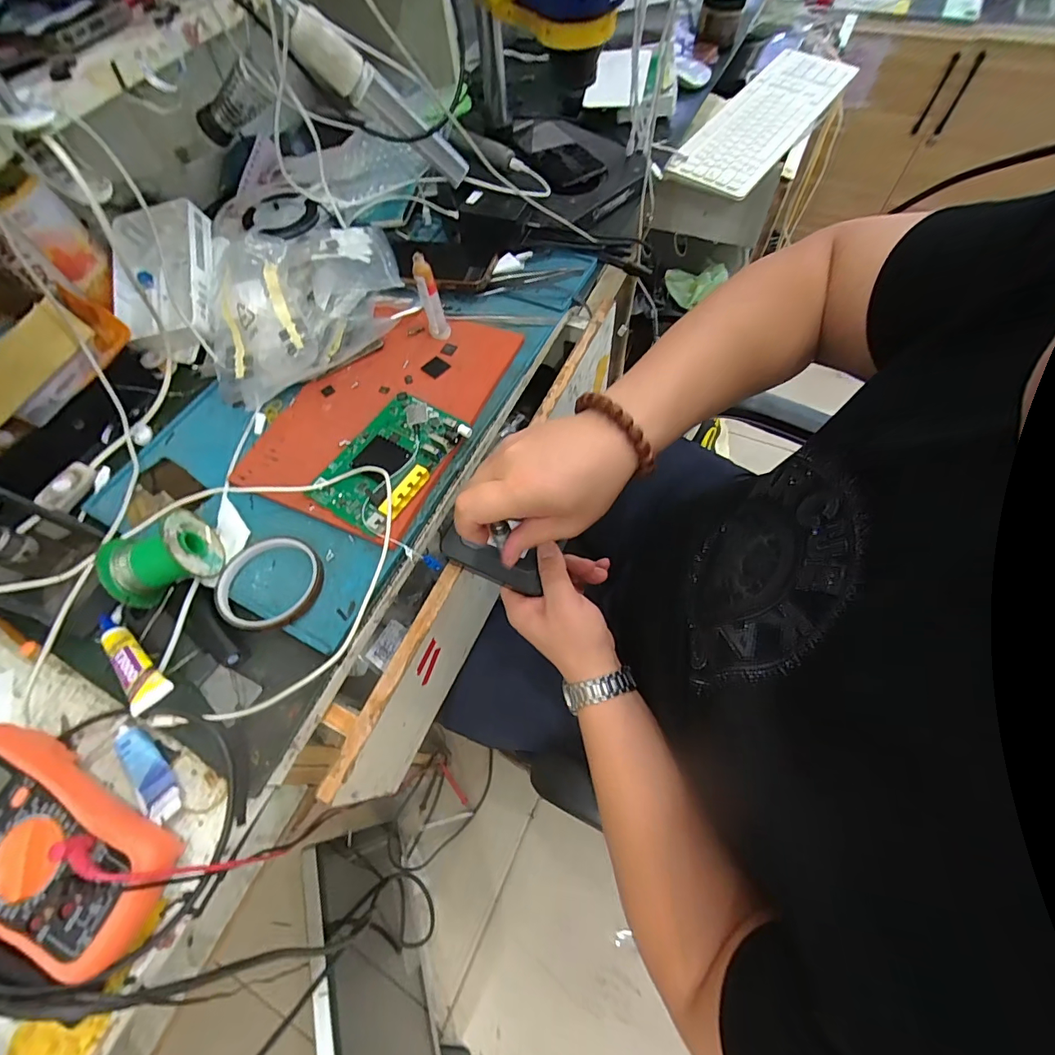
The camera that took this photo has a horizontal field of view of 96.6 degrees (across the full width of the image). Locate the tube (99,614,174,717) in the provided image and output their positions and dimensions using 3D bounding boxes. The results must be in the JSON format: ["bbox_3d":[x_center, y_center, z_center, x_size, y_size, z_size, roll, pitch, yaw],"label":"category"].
[{"bbox_3d":[-0.326,0.105,0.382,0.114,0.013,0.029,32,69,27],"label":"tube"}]

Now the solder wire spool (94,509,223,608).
[{"bbox_3d":[-0.314,0.025,0.402,0.076,0.056,0.065,-25,64,-8],"label":"solder wire spool"}]

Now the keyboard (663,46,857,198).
[{"bbox_3d":[0.368,-0.636,0.730,0.131,0.025,0.382,34,72,19],"label":"keyboard"}]

